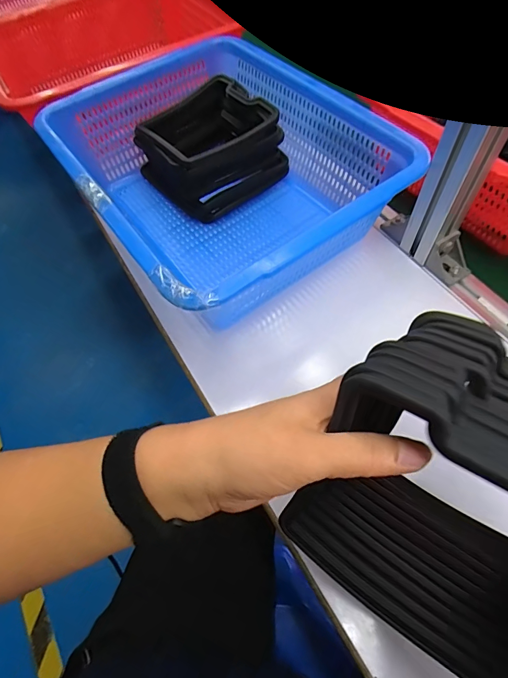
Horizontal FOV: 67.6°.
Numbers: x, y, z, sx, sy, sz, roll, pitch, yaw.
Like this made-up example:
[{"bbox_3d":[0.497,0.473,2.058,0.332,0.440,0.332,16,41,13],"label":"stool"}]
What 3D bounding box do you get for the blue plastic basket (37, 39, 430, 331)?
[{"bbox_3d":[-0.043,-0.201,0.476,0.303,0.124,0.384,-32,62,-14],"label":"blue plastic basket"}]

